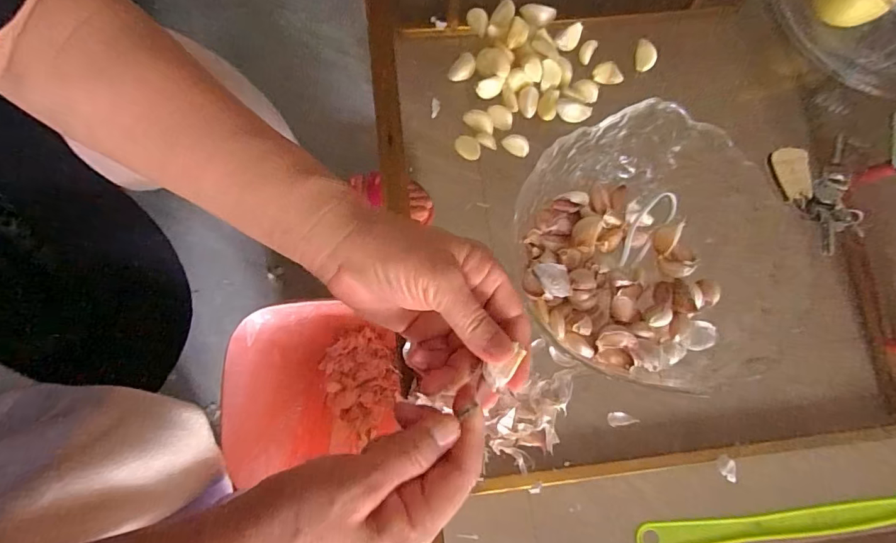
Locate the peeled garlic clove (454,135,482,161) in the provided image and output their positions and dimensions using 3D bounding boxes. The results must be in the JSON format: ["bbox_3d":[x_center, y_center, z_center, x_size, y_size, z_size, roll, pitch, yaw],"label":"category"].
[{"bbox_3d":[0.018,-0.105,0.387,0.017,0.007,0.024,-40,82,-9],"label":"peeled garlic clove"}]

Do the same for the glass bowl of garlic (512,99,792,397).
[{"bbox_3d":[0.146,-0.006,0.332,0.172,0.067,0.199,-27,81,-7],"label":"glass bowl of garlic"}]

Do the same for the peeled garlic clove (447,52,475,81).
[{"bbox_3d":[0.012,-0.177,0.399,0.015,0.011,0.026,43,81,7],"label":"peeled garlic clove"}]

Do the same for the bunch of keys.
[{"bbox_3d":[0.318,-0.064,0.386,0.067,0.012,0.091,-11,79,-4],"label":"bunch of keys"}]

